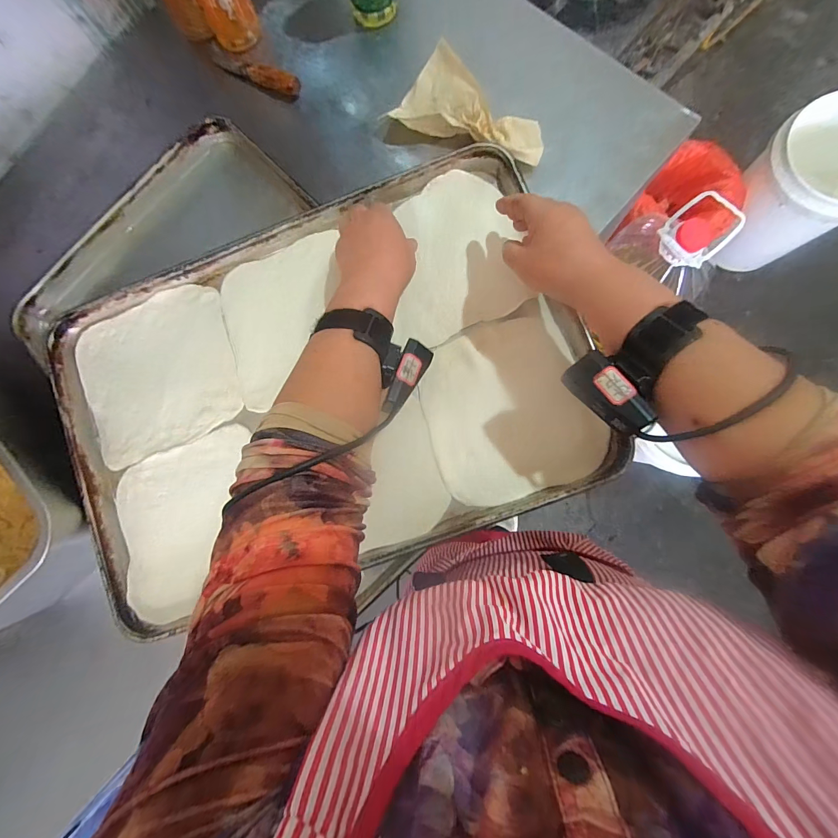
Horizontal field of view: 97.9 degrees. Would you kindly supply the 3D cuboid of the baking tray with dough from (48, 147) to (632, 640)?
[{"bbox_3d":[-0.116,-0.029,0.428,0.590,0.032,0.392,-20,84,4],"label":"baking tray with dough"}]

